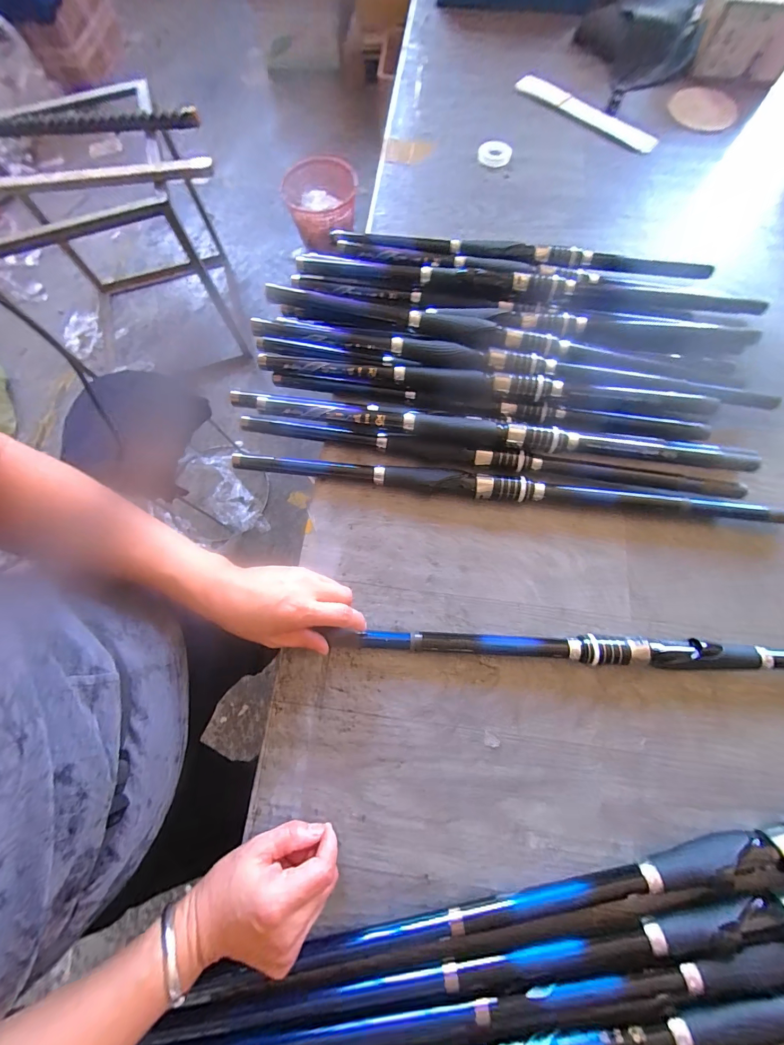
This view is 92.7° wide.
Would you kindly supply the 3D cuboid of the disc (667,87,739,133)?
[{"bbox_3d":[0.519,-0.688,0.620,0.120,0.010,0.095,-35,77,-10],"label":"disc"}]

